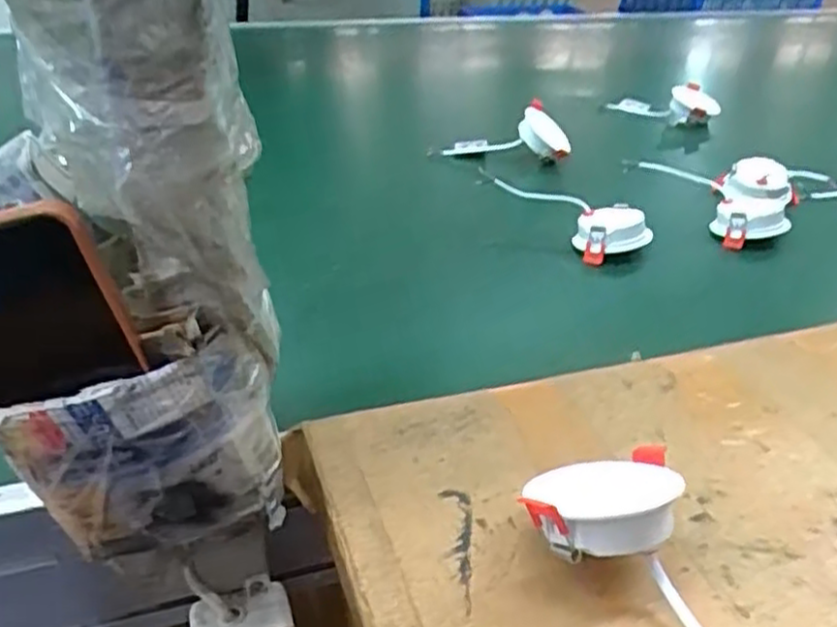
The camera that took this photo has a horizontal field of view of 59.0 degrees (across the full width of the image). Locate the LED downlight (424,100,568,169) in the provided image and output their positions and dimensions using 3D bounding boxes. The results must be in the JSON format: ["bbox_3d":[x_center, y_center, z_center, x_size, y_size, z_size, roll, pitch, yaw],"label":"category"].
[{"bbox_3d":[0.104,-0.233,0.949,0.173,0.065,0.068,3,32,2],"label":"LED downlight"}]

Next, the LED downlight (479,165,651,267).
[{"bbox_3d":[0.139,-0.097,0.731,0.172,0.048,0.058,21,36,29],"label":"LED downlight"}]

